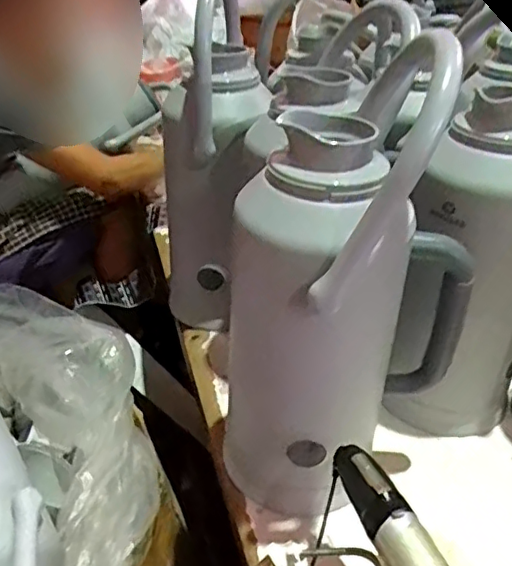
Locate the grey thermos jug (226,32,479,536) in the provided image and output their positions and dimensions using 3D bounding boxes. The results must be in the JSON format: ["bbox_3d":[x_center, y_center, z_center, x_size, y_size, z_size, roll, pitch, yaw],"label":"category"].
[{"bbox_3d":[0.074,0.025,0.556,0.181,0.432,0.169,-27,41,-35],"label":"grey thermos jug"}]

